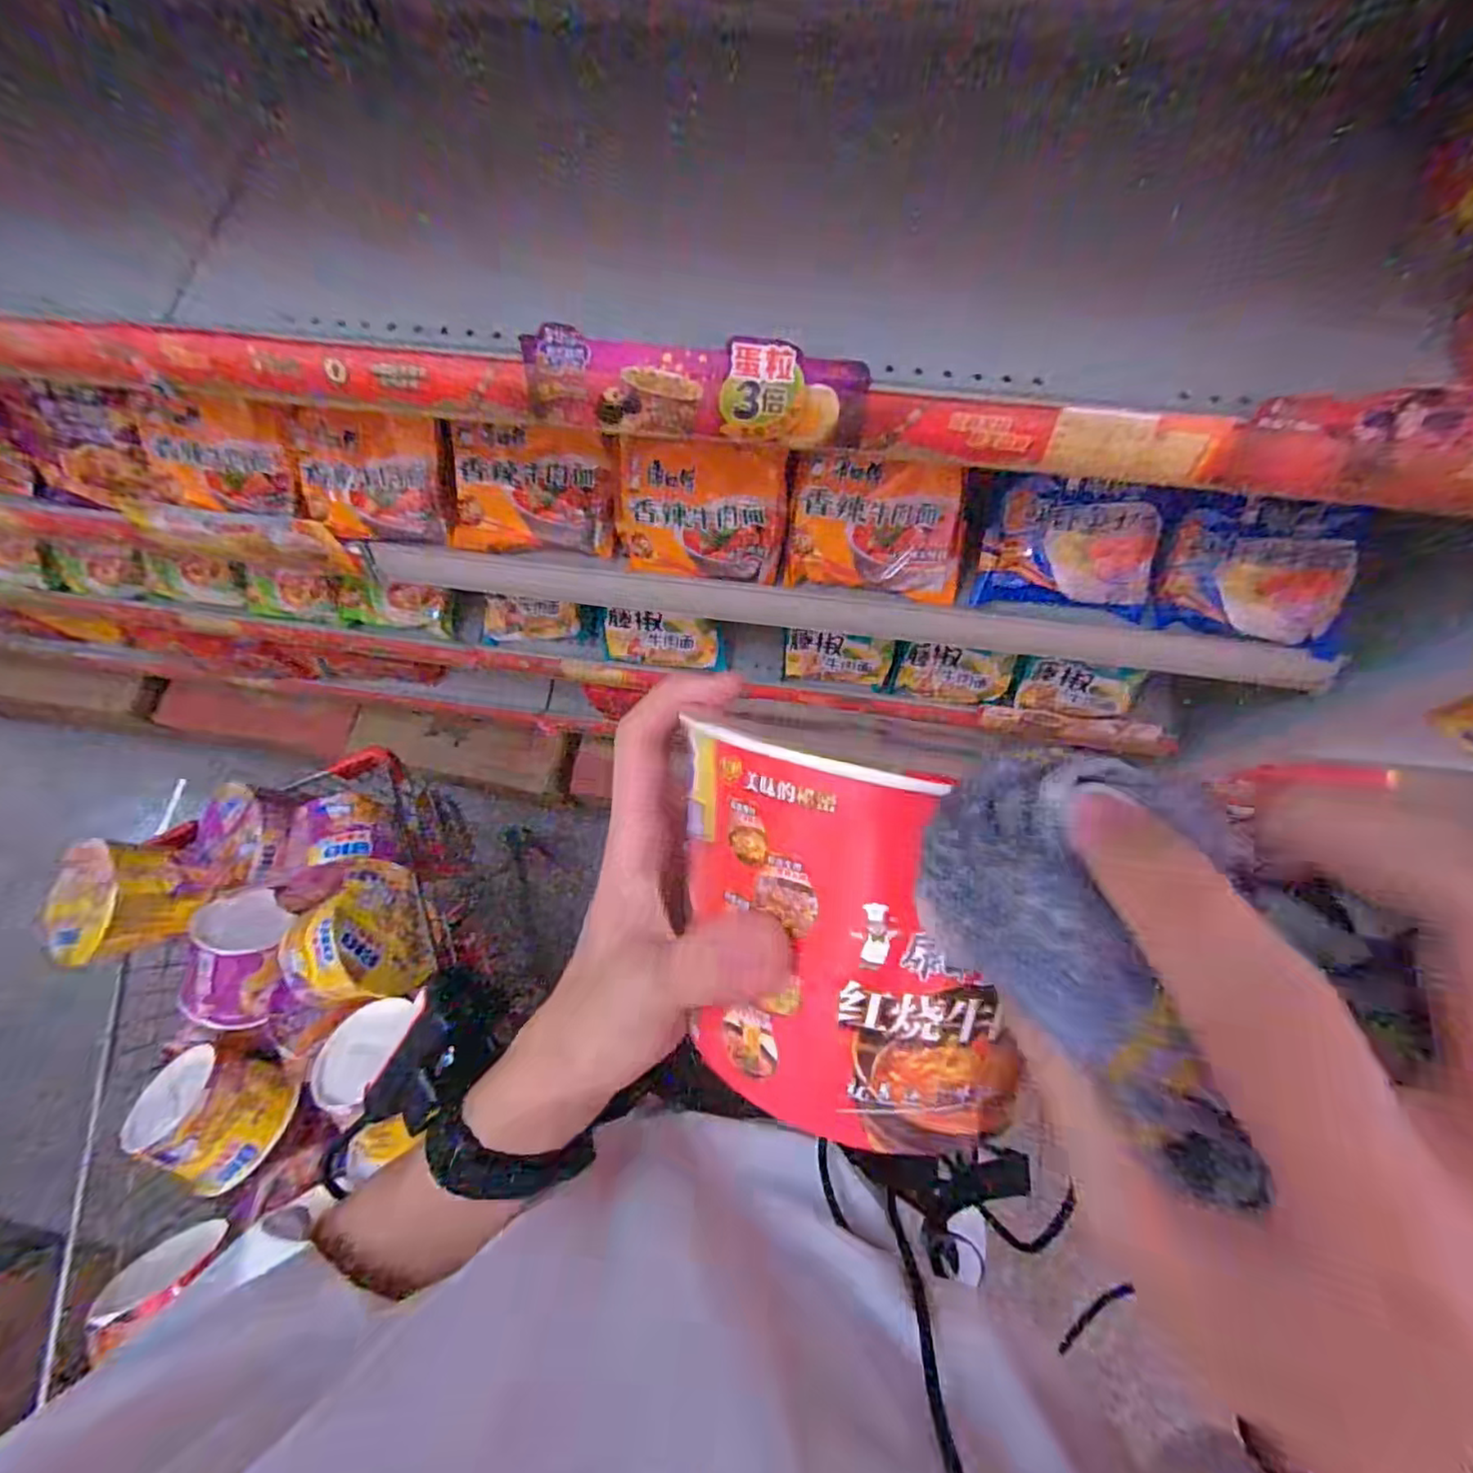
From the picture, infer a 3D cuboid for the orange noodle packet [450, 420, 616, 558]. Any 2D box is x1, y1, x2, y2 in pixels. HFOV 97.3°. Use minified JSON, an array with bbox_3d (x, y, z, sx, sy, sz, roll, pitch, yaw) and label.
[{"bbox_3d":[-0.187,-0.231,0.594,0.144,0.118,0.040,2,35,0],"label":"orange noodle packet"}]

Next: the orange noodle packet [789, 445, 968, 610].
[{"bbox_3d":[0.123,-0.191,0.569,0.149,0.128,0.040,2,36,-3],"label":"orange noodle packet"}]

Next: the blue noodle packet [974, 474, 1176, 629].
[{"bbox_3d":[0.292,-0.175,0.567,0.150,0.121,0.040,4,32,4],"label":"blue noodle packet"}]

